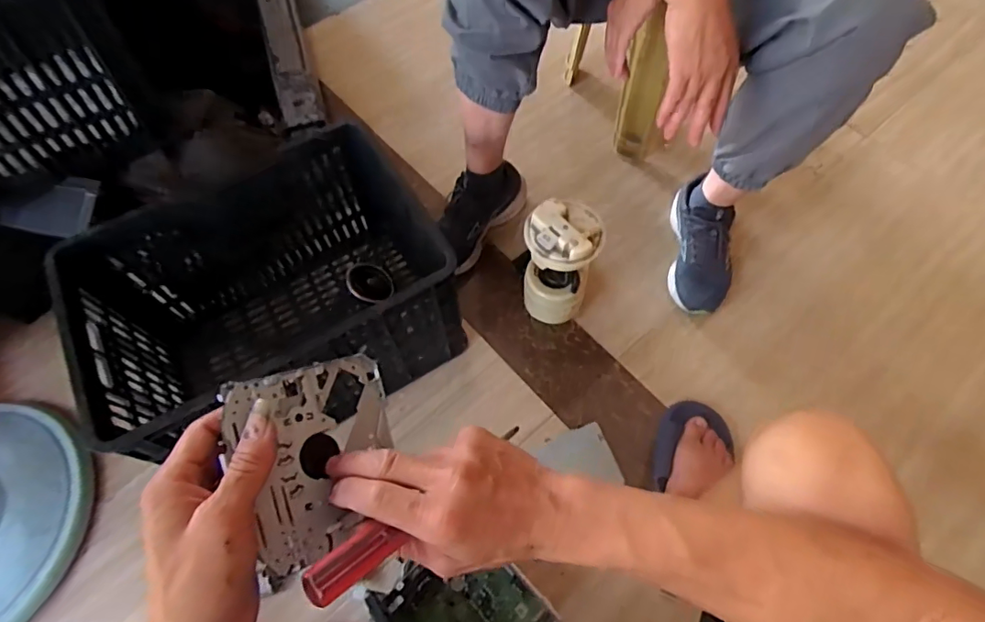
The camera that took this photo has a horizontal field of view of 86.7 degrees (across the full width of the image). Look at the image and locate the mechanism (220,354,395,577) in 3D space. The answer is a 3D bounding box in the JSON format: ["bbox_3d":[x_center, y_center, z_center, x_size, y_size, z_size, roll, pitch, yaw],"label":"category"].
[{"bbox_3d":[-0.114,0.098,0.359,0.016,0.115,0.120,-18,85,39],"label":"mechanism"}]

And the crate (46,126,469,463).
[{"bbox_3d":[-0.337,-0.019,0.861,0.502,0.296,0.394,-24,65,-9],"label":"crate"}]

